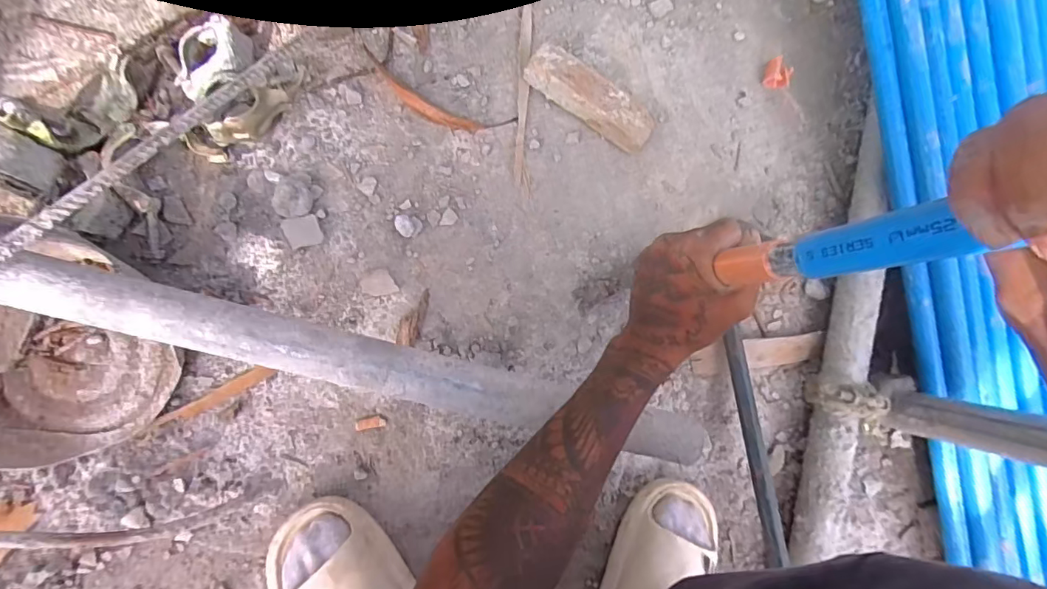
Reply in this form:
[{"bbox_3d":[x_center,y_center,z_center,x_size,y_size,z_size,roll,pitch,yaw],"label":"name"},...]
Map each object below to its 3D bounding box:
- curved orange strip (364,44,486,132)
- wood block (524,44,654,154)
[{"bbox_3d":[-0.117,-0.225,0.559,0.147,0.019,0.029,29,84,-6],"label":"curved orange strip"},{"bbox_3d":[0.080,-0.230,0.575,0.158,0.042,0.048,33,84,-6],"label":"wood block"}]

